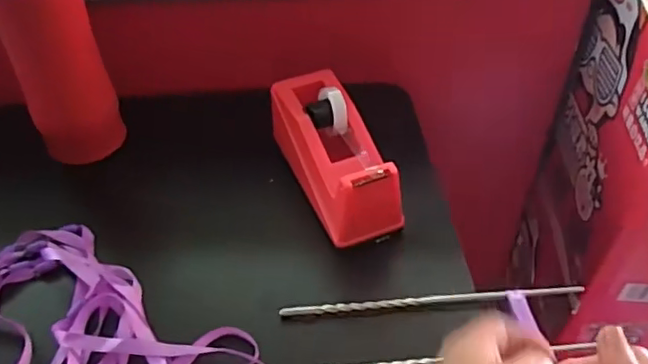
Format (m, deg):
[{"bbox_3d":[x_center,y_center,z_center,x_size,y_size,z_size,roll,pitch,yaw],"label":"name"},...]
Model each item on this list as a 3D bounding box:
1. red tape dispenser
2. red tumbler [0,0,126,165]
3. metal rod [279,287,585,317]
[{"bbox_3d":[0.006,-0.025,0.497,0.063,0.060,0.158,-16,47,-16],"label":"red tape dispenser"},{"bbox_3d":[-0.222,-0.106,0.502,0.077,0.183,0.065,-21,48,-20],"label":"red tumbler"},{"bbox_3d":[0.072,0.087,0.440,0.203,0.010,0.009,-3,45,-3],"label":"metal rod"}]

